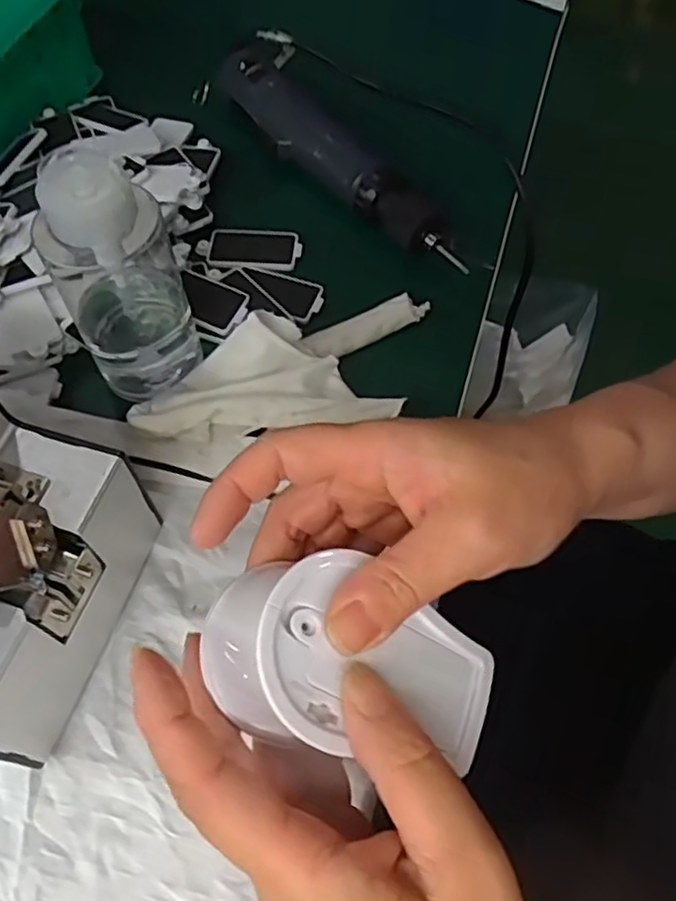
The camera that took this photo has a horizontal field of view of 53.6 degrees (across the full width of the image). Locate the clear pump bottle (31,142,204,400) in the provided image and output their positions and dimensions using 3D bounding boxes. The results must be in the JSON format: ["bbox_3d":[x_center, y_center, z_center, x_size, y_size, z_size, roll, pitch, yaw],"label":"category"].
[{"bbox_3d":[-0.118,-0.093,0.361,0.063,0.146,0.056,-29,64,-15],"label":"clear pump bottle"}]

